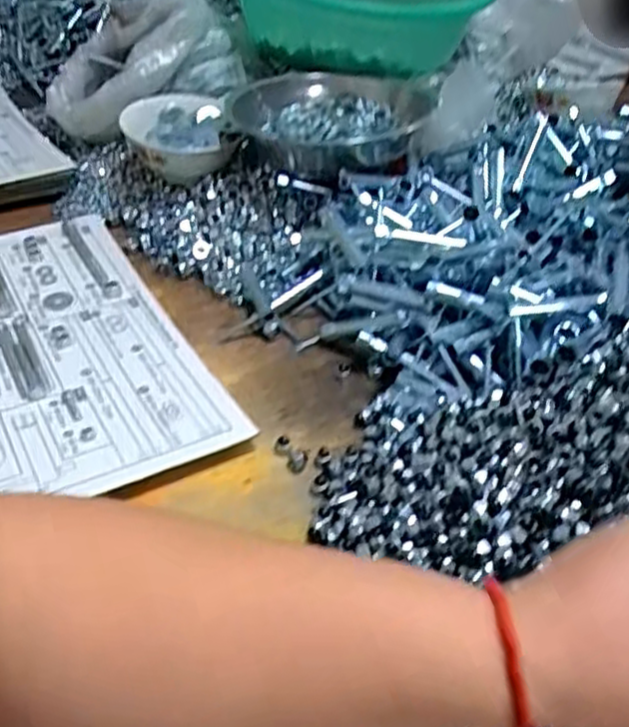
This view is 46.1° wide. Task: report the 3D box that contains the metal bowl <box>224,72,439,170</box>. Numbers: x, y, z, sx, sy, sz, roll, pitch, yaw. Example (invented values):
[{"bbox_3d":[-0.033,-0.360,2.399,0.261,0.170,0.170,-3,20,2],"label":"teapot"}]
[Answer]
[{"bbox_3d":[0.021,-0.269,0.819,0.189,0.056,0.224,-27,46,-31],"label":"metal bowl"}]

